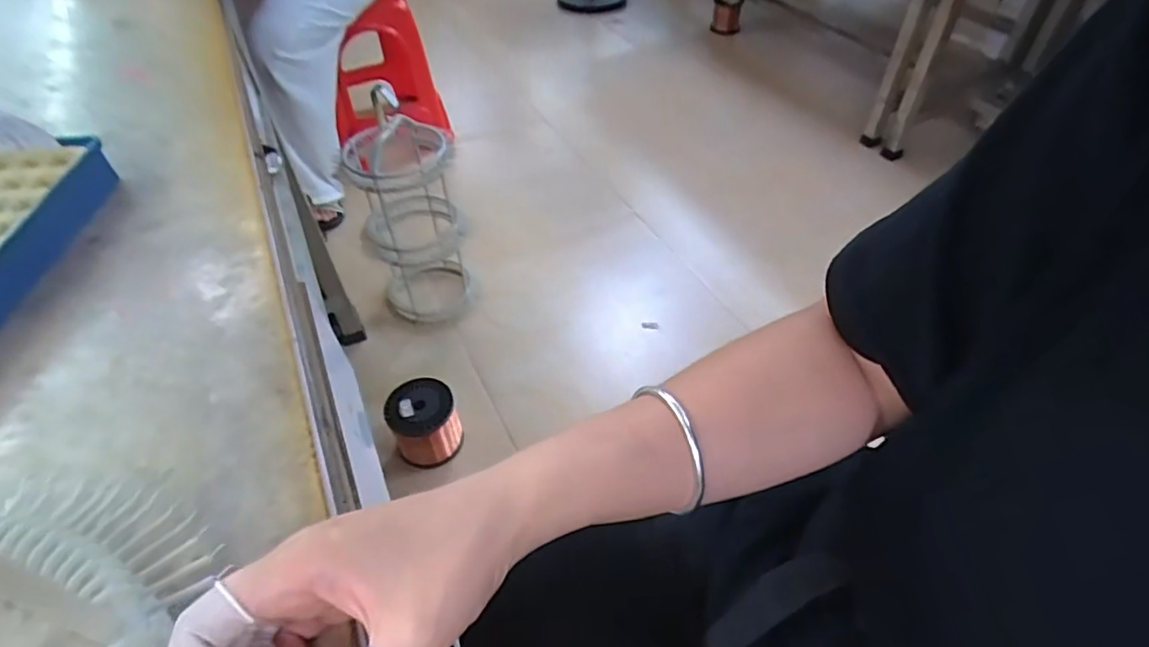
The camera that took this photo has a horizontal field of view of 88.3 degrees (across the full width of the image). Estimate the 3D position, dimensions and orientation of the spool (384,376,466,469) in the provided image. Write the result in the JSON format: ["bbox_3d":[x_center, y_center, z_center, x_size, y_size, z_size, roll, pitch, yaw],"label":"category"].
[{"bbox_3d":[-0.297,0.186,1.164,0.130,0.119,0.133,-17,49,-13],"label":"spool"}]

